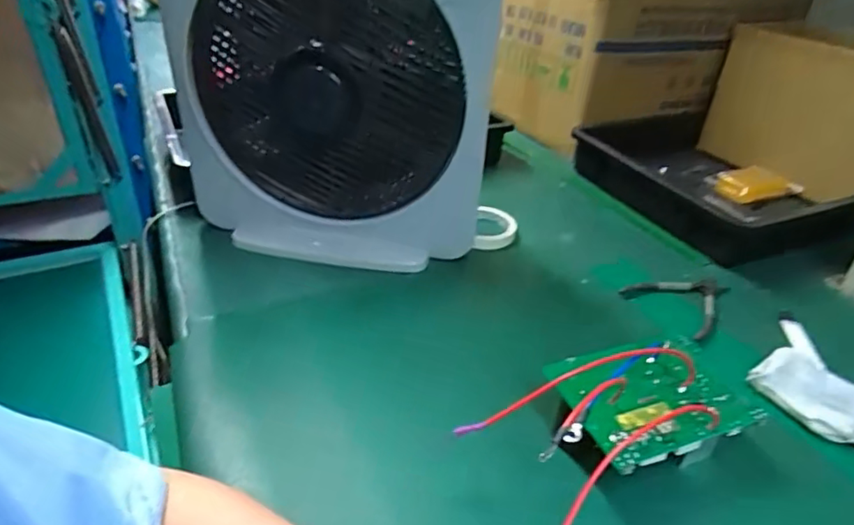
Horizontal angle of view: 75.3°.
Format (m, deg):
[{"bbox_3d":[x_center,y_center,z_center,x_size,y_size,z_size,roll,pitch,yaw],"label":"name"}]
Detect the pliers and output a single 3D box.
[{"bbox_3d":[0.301,0.039,0.675,0.105,0.007,0.144,24,38,28],"label":"pliers"}]

